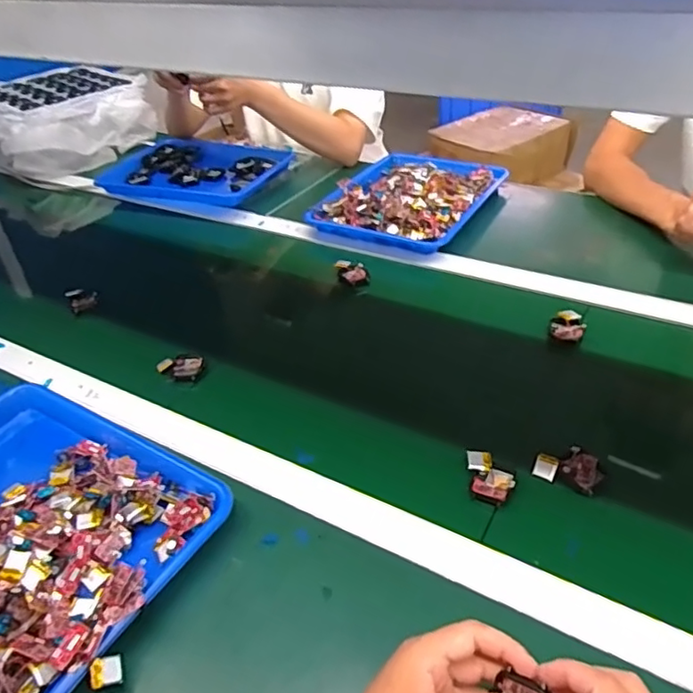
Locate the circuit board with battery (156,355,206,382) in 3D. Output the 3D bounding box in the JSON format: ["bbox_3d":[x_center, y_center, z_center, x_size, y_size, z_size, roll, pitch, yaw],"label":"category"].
[{"bbox_3d":[-0.201,0.024,0.718,0.052,0.011,0.036,1,39,8],"label":"circuit board with battery"}]

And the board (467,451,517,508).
[{"bbox_3d":[0.135,0.121,0.549,0.041,0.011,0.052,0,39,7],"label":"board"}]

